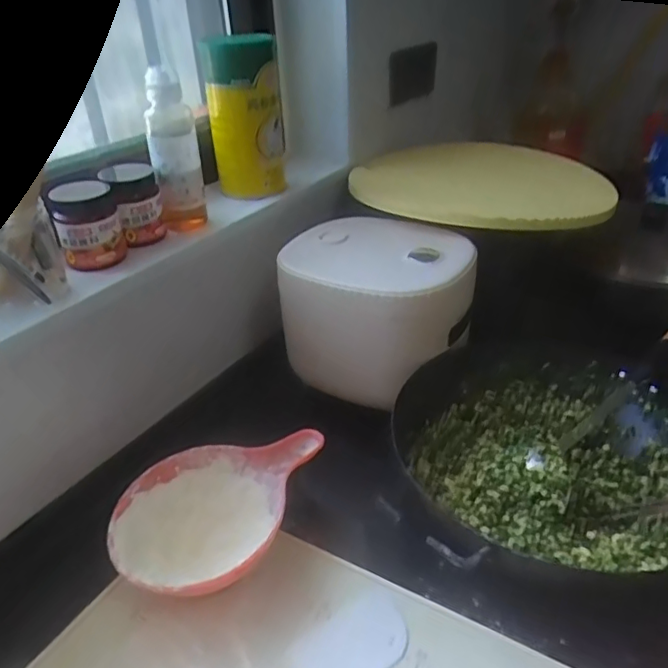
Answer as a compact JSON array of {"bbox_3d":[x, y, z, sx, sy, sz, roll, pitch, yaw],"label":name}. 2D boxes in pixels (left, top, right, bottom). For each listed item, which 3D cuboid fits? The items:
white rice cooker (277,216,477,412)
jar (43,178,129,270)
[{"bbox_3d":[0.059,-0.031,0.771,0.229,0.184,0.172,19,38,31],"label":"white rice cooker"},{"bbox_3d":[-0.281,-0.126,0.664,0.070,0.082,0.071,-15,34,-19],"label":"jar"}]

